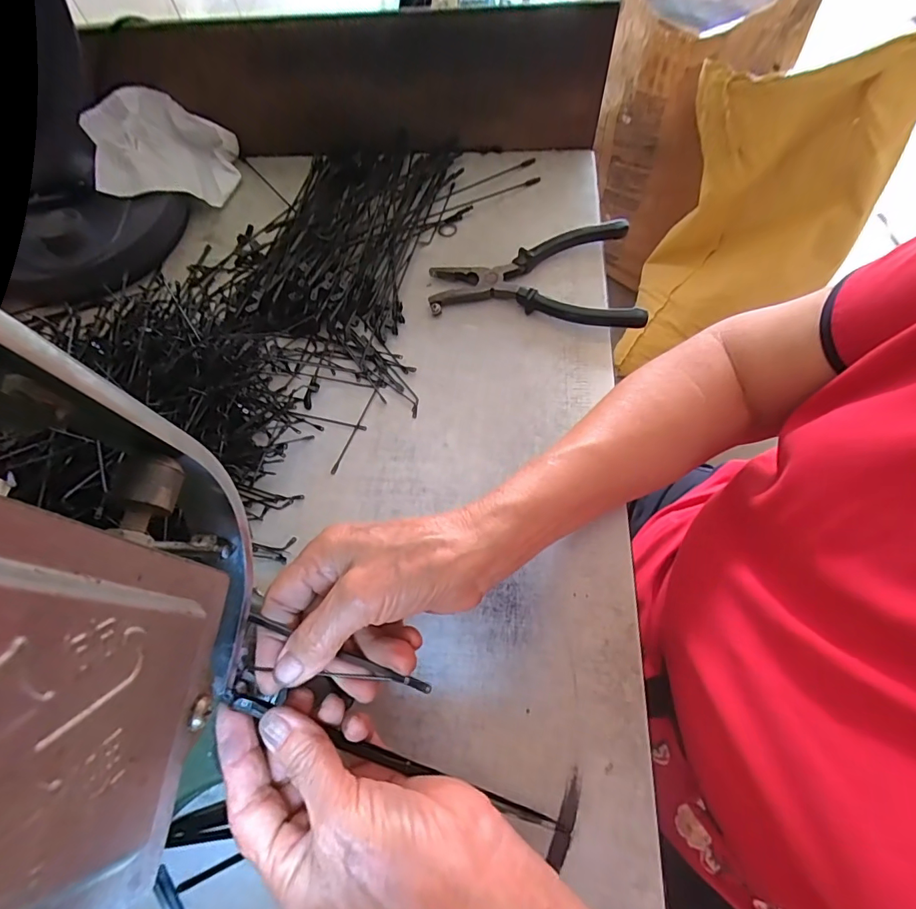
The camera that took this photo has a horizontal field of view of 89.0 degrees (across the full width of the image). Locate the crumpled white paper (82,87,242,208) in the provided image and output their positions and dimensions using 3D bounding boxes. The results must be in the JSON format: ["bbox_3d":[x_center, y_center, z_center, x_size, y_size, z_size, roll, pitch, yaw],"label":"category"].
[{"bbox_3d":[-0.274,-0.284,0.442,0.117,0.071,0.098,-22,67,-7],"label":"crumpled white paper"}]

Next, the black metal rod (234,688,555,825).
[{"bbox_3d":[-0.030,0.154,0.231,0.173,0.008,0.008,25,68,-5],"label":"black metal rod"}]

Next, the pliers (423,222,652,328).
[{"bbox_3d":[0.067,-0.158,0.398,0.173,0.022,0.101,7,66,6],"label":"pliers"}]

